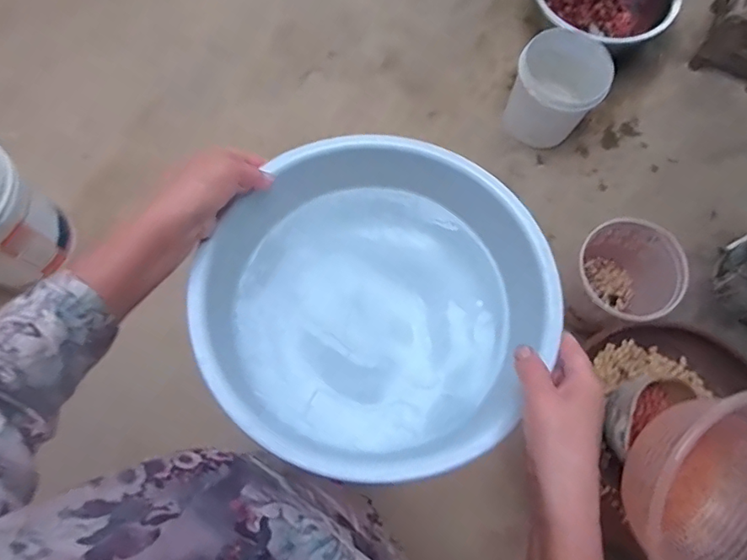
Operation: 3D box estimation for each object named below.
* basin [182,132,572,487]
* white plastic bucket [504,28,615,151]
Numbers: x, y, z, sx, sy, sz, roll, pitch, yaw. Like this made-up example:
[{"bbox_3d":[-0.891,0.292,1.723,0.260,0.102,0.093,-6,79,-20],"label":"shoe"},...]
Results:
[{"bbox_3d":[-0.012,0.023,0.479,0.274,0.102,0.289,-1,70,2],"label":"basin"},{"bbox_3d":[0.537,-0.551,1.505,0.241,0.267,0.216,14,71,2],"label":"white plastic bucket"}]

